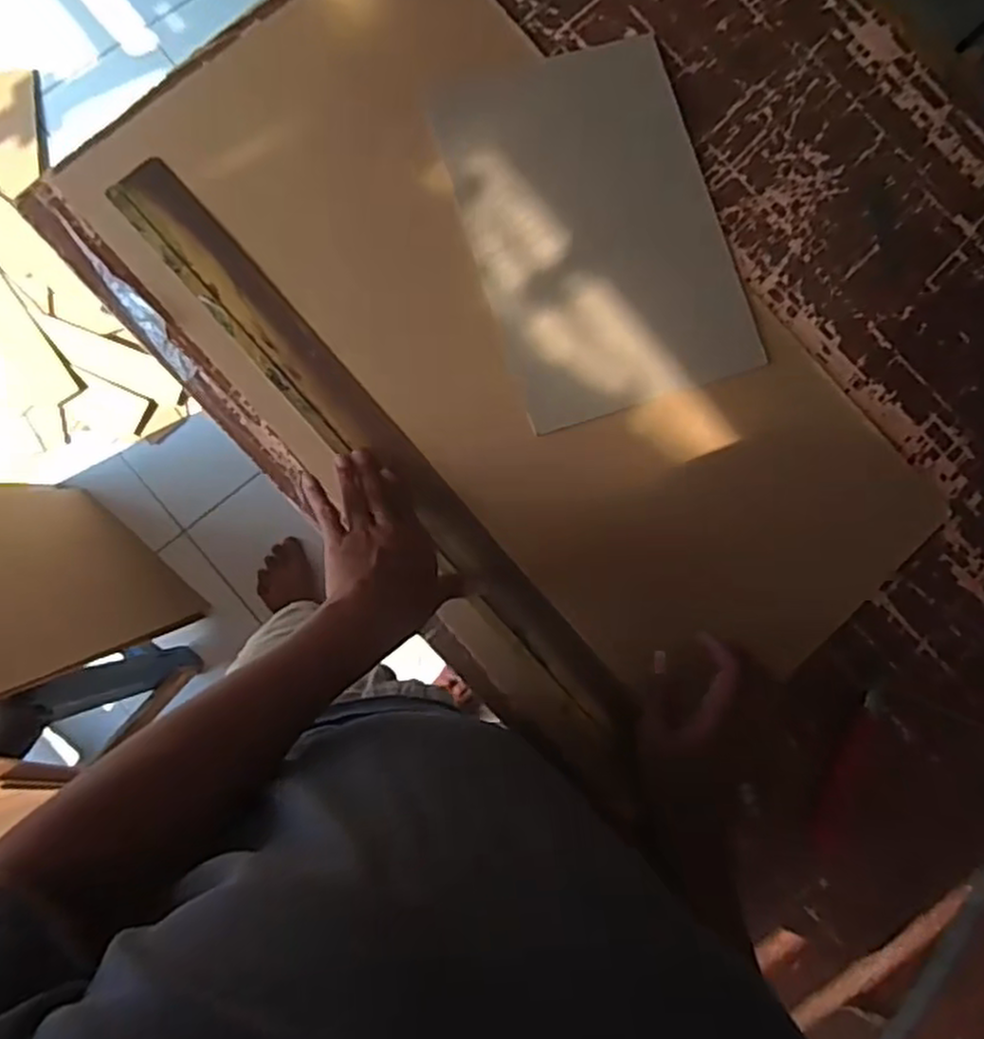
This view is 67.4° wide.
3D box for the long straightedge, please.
[{"bbox_3d":[-0.102,-0.065,0.654,0.052,0.022,0.651,-41,88,-9],"label":"long straightedge"}]

